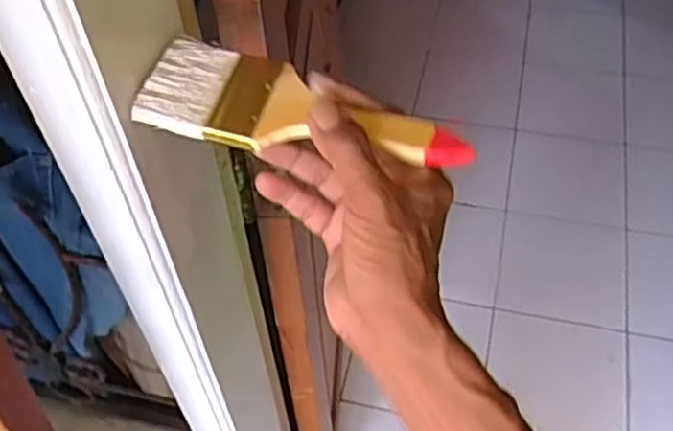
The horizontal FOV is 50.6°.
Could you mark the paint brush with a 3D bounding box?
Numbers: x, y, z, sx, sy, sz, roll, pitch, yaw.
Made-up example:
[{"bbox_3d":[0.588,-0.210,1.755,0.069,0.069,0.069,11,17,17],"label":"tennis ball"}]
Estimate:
[{"bbox_3d":[-0.018,-0.057,0.384,0.180,0.014,0.060,14,53,10],"label":"paint brush"}]

